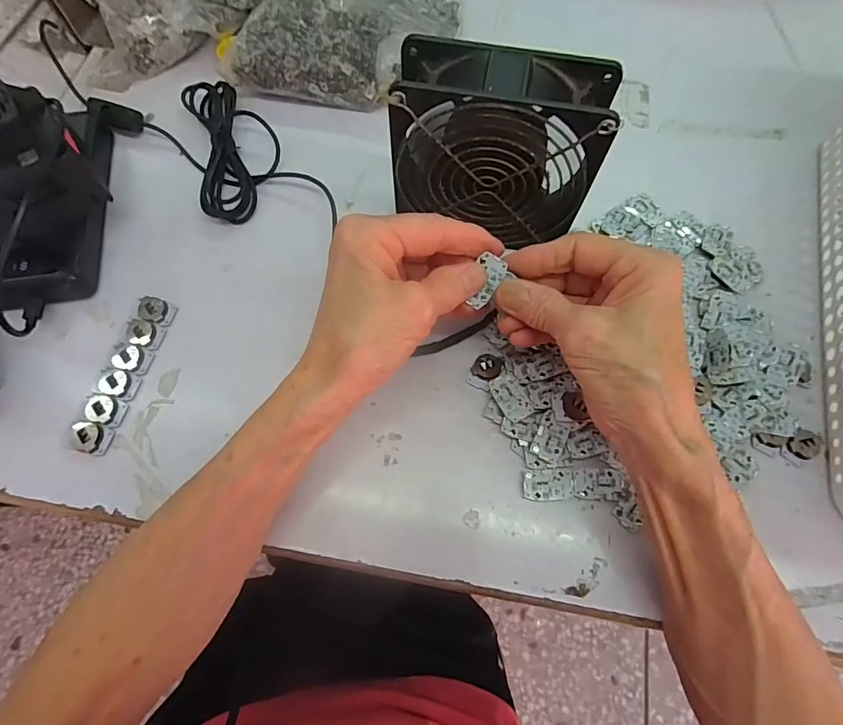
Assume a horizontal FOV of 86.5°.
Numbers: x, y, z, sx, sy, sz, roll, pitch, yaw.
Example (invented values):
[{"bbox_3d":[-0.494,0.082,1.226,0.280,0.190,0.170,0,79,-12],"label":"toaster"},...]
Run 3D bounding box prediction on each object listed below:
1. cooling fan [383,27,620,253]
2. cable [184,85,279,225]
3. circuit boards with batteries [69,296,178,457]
[{"bbox_3d":[0.046,-0.122,0.280,0.120,0.119,0.044,11,70,5],"label":"cooling fan"},{"bbox_3d":[-0.146,-0.171,0.349,0.061,0.016,0.136,-17,70,-6],"label":"cable"},{"bbox_3d":[-0.194,0.005,0.291,0.026,0.008,0.105,14,70,6],"label":"circuit boards with batteries"}]

